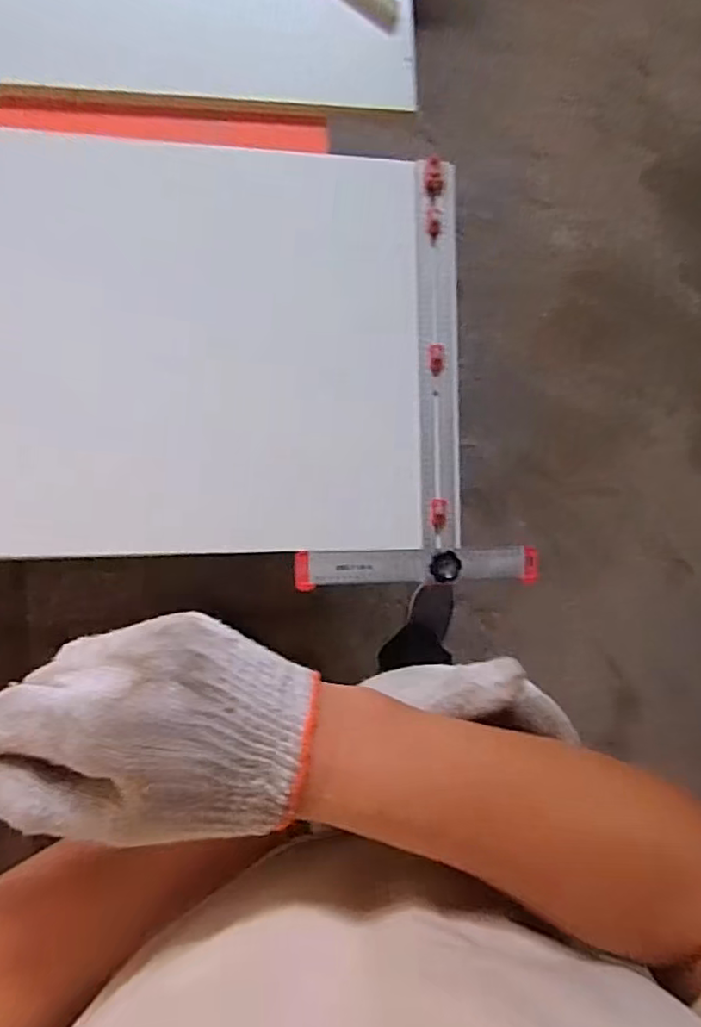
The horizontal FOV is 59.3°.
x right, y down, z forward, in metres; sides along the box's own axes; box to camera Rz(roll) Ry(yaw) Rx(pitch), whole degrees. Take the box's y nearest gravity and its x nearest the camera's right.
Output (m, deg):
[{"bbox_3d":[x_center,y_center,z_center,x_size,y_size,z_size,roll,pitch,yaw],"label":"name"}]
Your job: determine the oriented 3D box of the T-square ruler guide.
[{"bbox_3d":[0.105,-0.212,0.927,0.377,0.057,0.647,-1,89,-9],"label":"T-square ruler guide"}]

